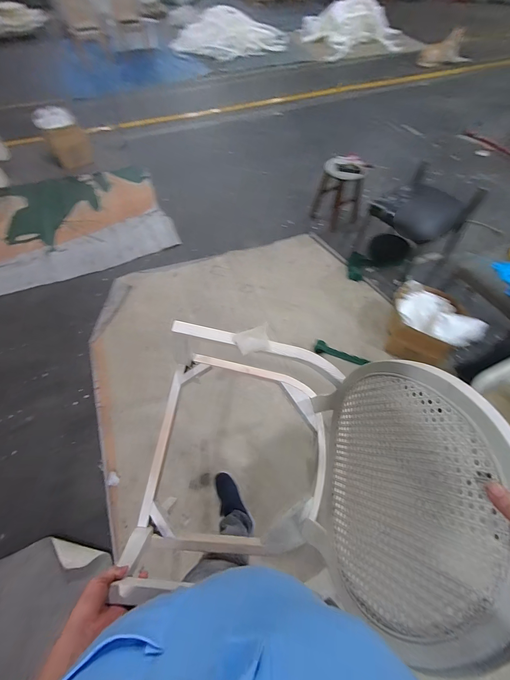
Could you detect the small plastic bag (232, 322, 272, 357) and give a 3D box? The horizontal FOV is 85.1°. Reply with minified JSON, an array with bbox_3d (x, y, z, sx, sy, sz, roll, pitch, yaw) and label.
[{"bbox_3d":[-0.006,0.001,0.703,0.091,0.018,0.063,-14,58,-8],"label":"small plastic bag"}]

